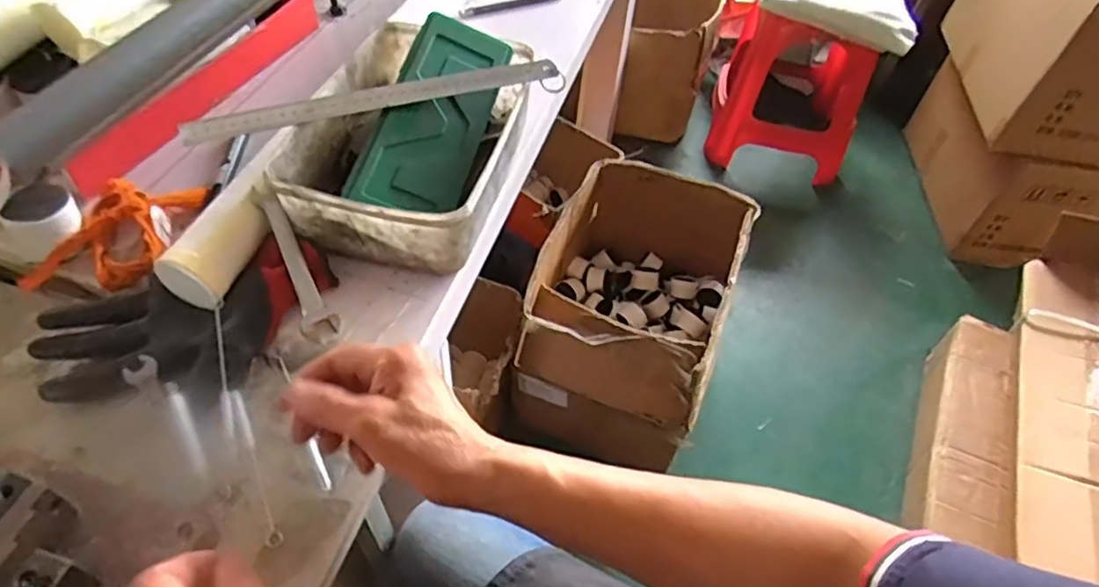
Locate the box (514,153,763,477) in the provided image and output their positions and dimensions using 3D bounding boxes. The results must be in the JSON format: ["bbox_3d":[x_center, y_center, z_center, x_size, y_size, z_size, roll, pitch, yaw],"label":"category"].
[{"bbox_3d":[0.149,0.017,1.152,0.317,0.273,0.438,19,52,11],"label":"box"}]

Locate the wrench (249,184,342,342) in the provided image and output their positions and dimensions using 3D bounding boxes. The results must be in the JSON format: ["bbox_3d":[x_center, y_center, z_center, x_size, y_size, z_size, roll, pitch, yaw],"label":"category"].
[{"bbox_3d":[-0.204,-0.028,0.509,0.026,0.013,0.137,-23,76,-21],"label":"wrench"}]

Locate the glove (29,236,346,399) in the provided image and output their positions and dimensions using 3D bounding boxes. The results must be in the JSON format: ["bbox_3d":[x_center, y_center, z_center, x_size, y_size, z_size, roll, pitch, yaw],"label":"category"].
[{"bbox_3d":[-0.269,0.026,0.487,0.207,0.038,0.108,-11,53,-13],"label":"glove"}]

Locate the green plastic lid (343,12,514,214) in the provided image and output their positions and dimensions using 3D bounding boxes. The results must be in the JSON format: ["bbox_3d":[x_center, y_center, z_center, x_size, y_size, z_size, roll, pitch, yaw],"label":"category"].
[{"bbox_3d":[-0.101,-0.161,0.575,0.087,0.012,0.217,24,63,-16],"label":"green plastic lid"}]

